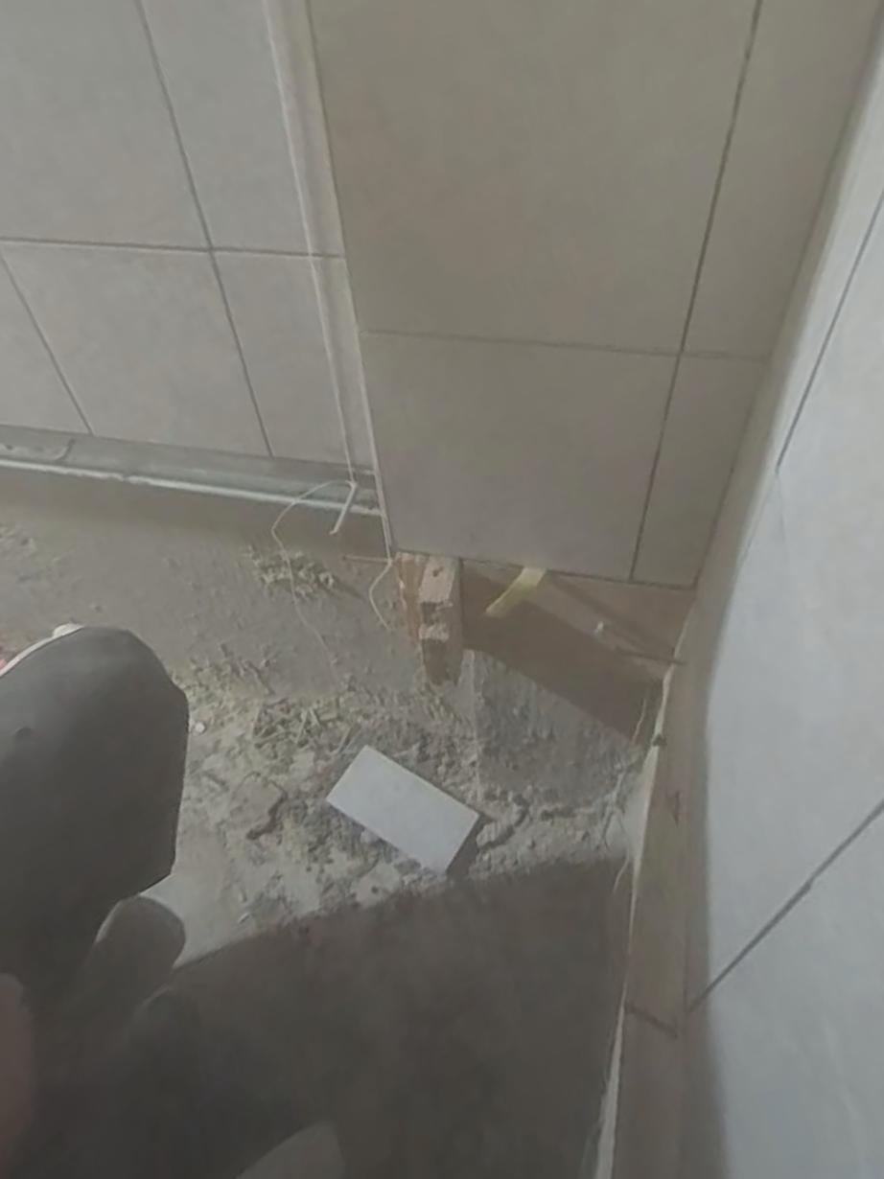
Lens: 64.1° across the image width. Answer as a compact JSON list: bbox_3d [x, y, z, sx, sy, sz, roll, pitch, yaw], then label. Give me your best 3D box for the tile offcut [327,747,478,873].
[{"bbox_3d":[-0.041,0.220,0.710,0.141,0.008,0.067,25,74,23],"label":"tile offcut"}]

